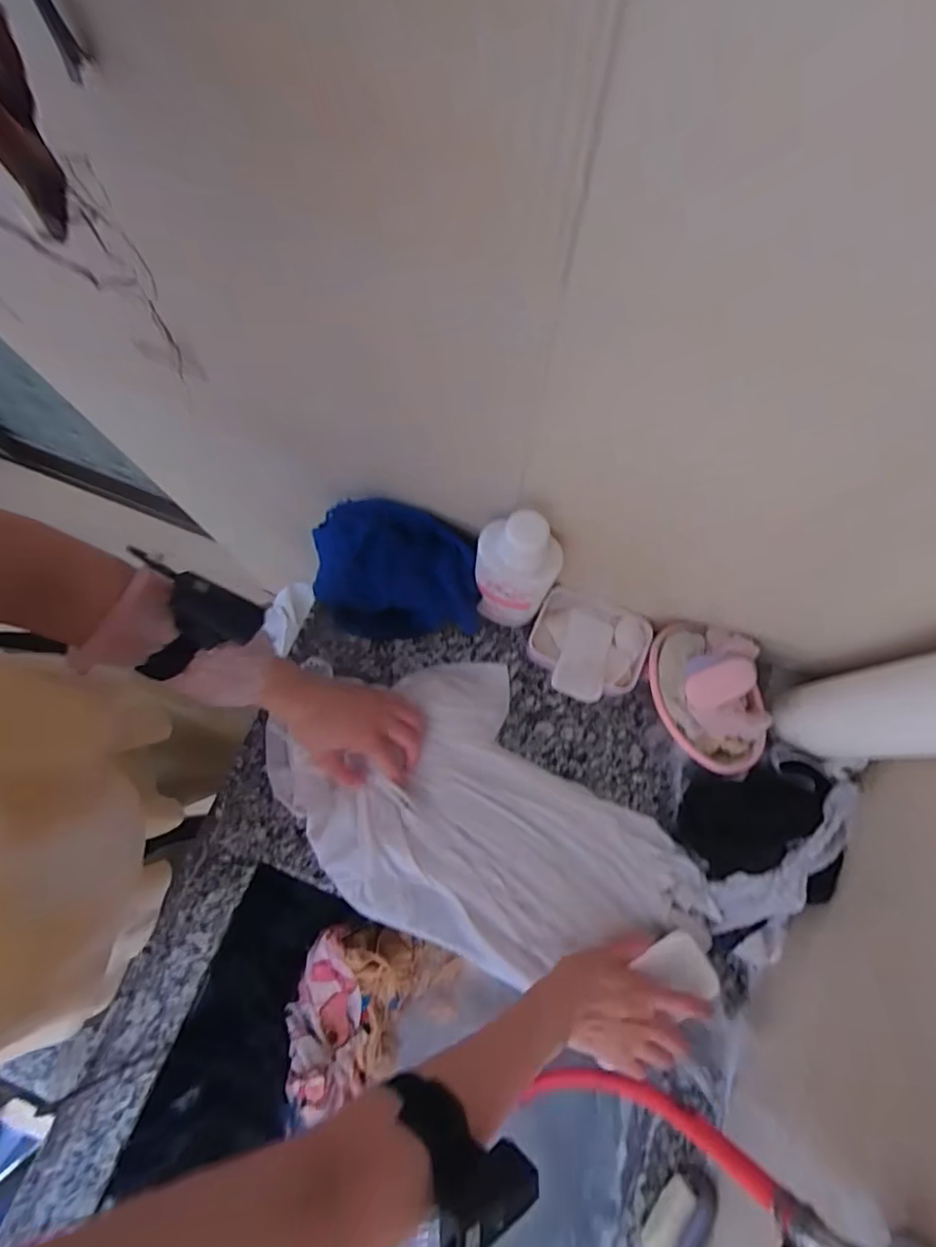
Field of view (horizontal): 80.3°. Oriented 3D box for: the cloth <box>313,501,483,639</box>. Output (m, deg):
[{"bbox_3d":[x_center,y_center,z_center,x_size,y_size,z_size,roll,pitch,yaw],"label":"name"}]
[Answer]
[{"bbox_3d":[-0.079,-0.058,0.615,0.182,0.107,0.128,6,78,1],"label":"cloth"}]

